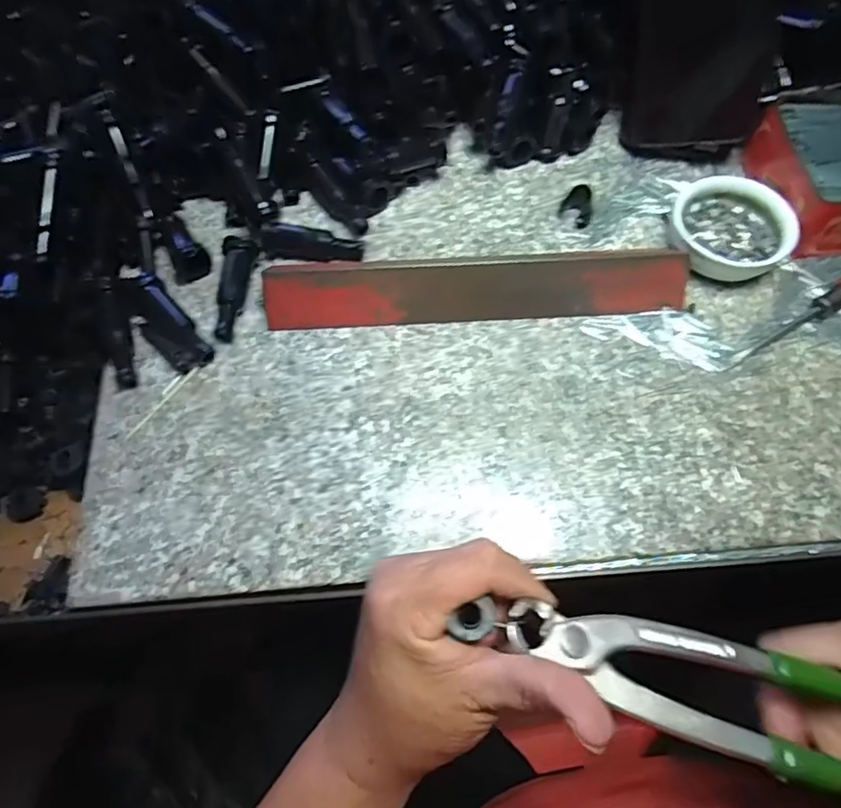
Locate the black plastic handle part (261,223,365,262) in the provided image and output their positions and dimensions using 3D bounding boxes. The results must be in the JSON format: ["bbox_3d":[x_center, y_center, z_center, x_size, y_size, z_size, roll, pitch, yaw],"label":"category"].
[{"bbox_3d":[-0.070,-0.105,0.380,0.063,0.020,0.016,4,65,1],"label":"black plastic handle part"}]

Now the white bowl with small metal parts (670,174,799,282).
[{"bbox_3d":[0.194,-0.108,0.376,0.070,0.028,0.072,0,65,0],"label":"white bowl with small metal parts"}]

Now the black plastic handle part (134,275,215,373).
[{"bbox_3d":[-0.156,-0.051,0.361,0.027,0.018,0.069,-35,70,-15],"label":"black plastic handle part"}]

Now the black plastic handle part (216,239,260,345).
[{"bbox_3d":[-0.118,-0.072,0.372,0.020,0.012,0.068,6,78,2],"label":"black plastic handle part"}]

